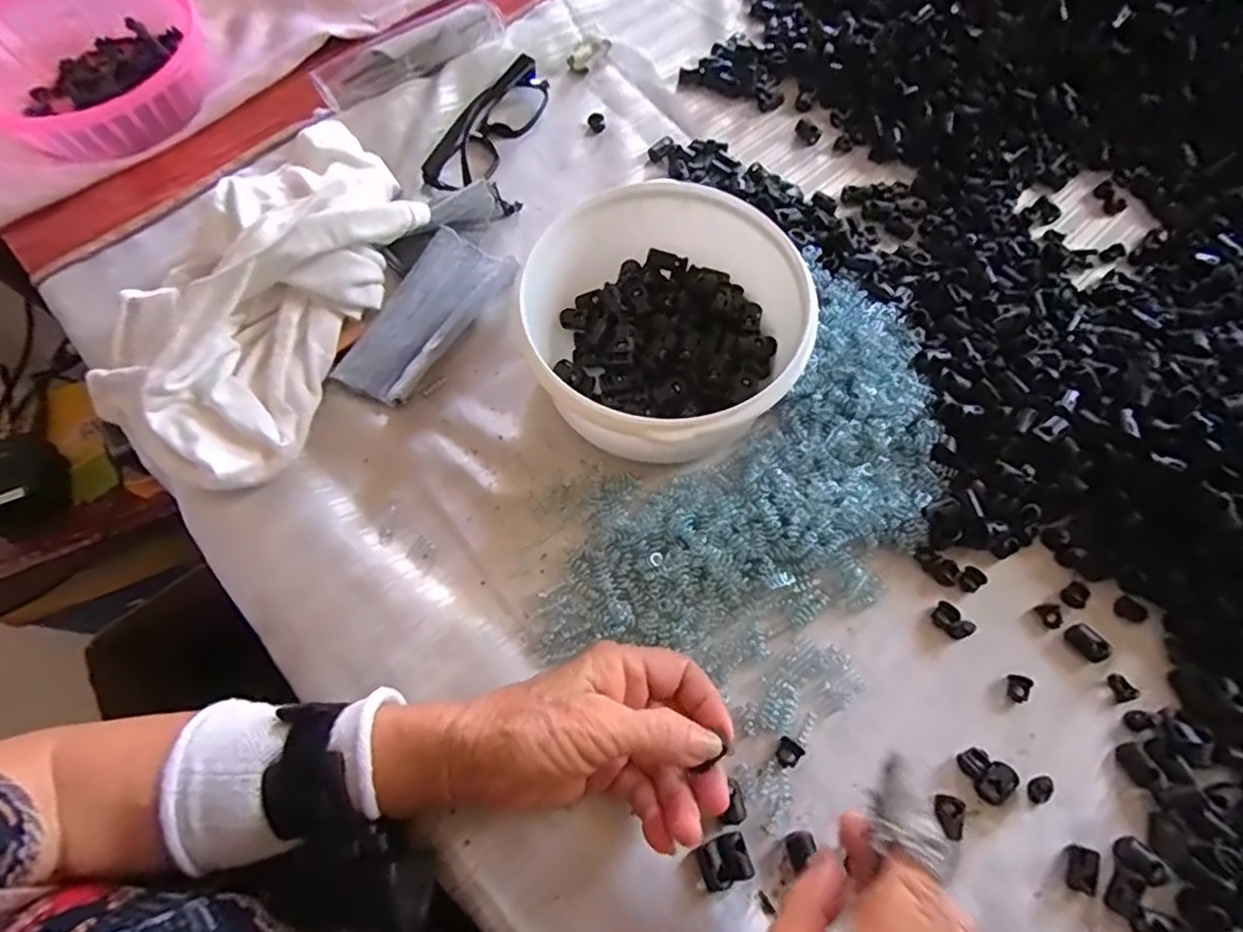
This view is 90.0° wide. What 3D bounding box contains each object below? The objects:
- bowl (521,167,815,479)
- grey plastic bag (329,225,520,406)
[{"bbox_3d":[0.027,-0.079,0.364,0.145,0.071,0.153,0,67,1],"label":"bowl"},{"bbox_3d":[-0.126,-0.098,0.405,0.052,0.021,0.128,32,71,14],"label":"grey plastic bag"}]

